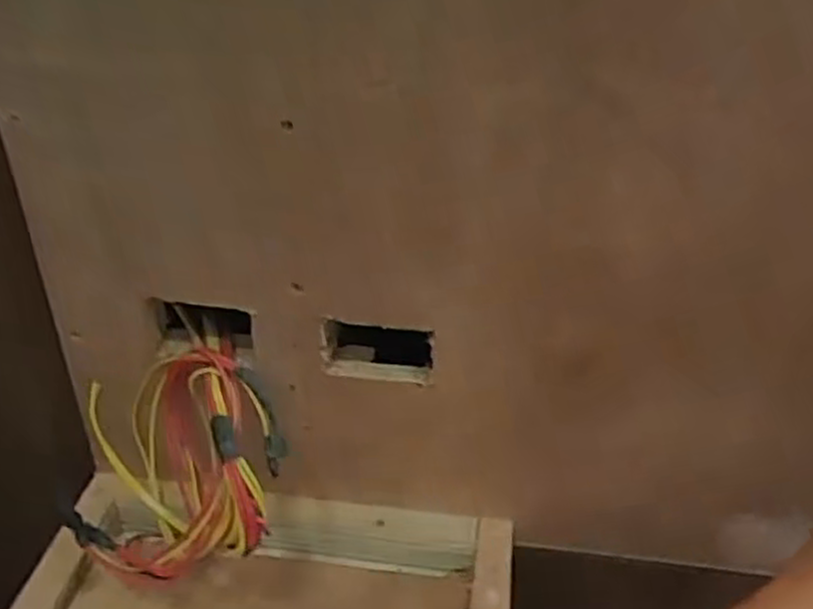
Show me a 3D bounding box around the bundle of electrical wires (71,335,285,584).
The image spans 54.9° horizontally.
[{"bbox_3d":[-0.166,0.101,0.553,0.052,0.153,0.187,16,31,-52],"label":"bundle of electrical wires"}]

